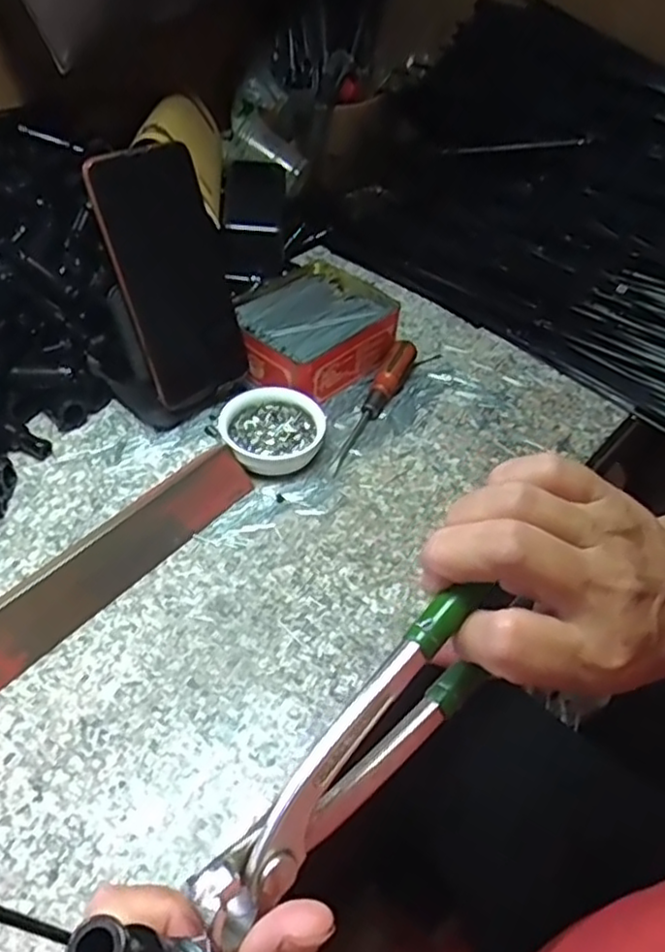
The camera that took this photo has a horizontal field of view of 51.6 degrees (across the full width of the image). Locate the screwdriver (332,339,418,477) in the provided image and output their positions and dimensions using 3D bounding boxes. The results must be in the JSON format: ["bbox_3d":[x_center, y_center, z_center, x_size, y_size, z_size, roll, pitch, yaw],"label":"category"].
[{"bbox_3d":[0.031,-0.057,0.521,0.022,0.024,0.140,22,49,15],"label":"screwdriver"}]

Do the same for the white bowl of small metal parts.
[{"bbox_3d":[-0.043,-0.030,0.488,0.070,0.027,0.067,2,47,-2],"label":"white bowl of small metal parts"}]

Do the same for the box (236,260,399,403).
[{"bbox_3d":[-0.019,-0.119,0.559,0.113,0.044,0.129,36,54,26],"label":"box"}]

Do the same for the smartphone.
[{"bbox_3d":[-0.107,-0.134,0.476,0.015,0.170,0.082,11,36,39],"label":"smartphone"}]

